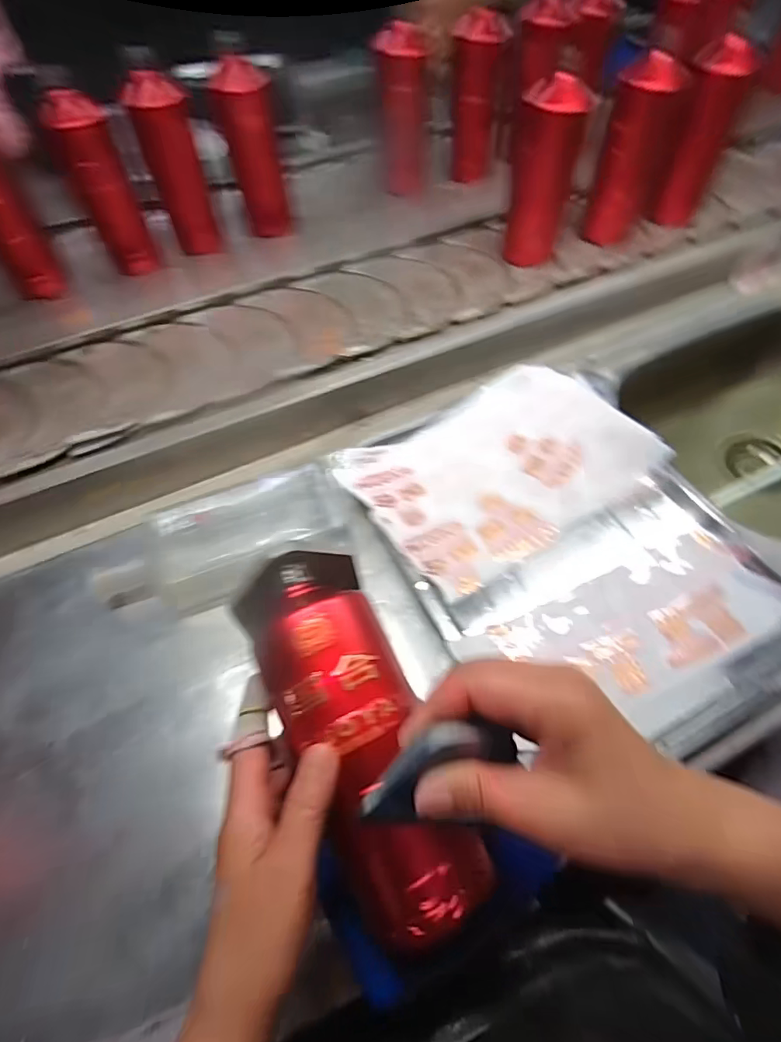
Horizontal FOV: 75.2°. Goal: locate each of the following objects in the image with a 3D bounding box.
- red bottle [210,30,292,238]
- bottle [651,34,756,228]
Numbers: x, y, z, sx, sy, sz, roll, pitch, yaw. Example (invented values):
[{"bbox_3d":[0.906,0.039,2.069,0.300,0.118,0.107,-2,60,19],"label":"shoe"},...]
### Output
[{"bbox_3d":[-0.183,-0.493,0.672,0.068,0.187,0.068,-12,60,-6],"label":"red bottle"},{"bbox_3d":[0.388,-0.473,0.638,0.072,0.179,0.074,23,63,14],"label":"bottle"}]

